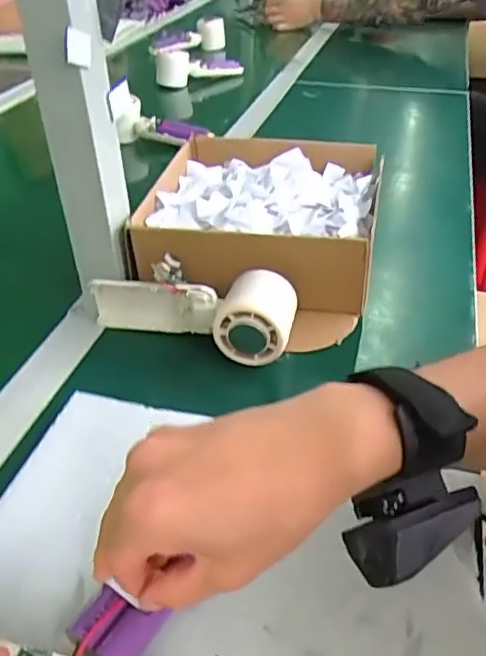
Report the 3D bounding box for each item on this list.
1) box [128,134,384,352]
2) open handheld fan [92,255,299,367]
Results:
[{"bbox_3d":[0.017,-0.102,0.560,0.204,0.086,0.227,6,37,10],"label":"box"},{"bbox_3d":[-0.037,-0.023,0.470,0.167,0.057,0.060,12,38,17],"label":"open handheld fan"}]

